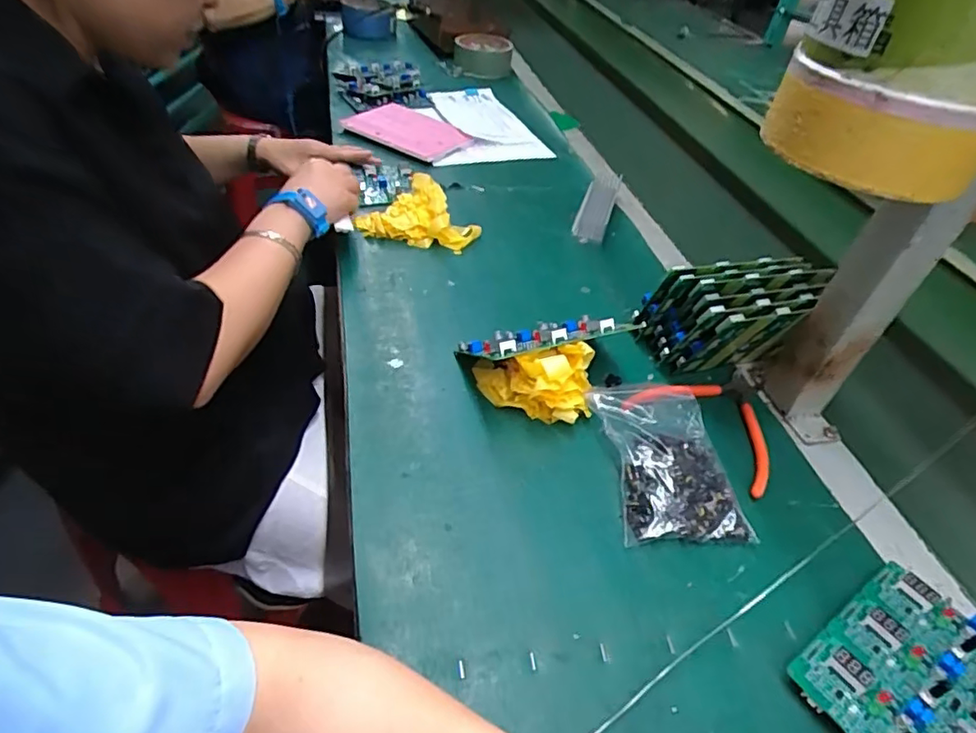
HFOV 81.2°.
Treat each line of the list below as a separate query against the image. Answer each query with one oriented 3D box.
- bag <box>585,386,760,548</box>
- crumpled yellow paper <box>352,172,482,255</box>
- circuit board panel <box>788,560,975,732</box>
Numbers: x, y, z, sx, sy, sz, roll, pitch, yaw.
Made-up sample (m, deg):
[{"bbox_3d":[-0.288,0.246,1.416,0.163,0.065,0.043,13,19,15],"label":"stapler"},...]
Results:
[{"bbox_3d":[0.146,0.071,0.471,0.098,0.029,0.152,-5,49,-5],"label":"bag"},{"bbox_3d":[-0.085,-0.188,0.694,0.139,0.054,0.073,10,50,8],"label":"crumpled yellow paper"},{"bbox_3d":[0.275,0.196,0.358,0.141,0.028,0.103,-26,54,-22],"label":"circuit board panel"}]

